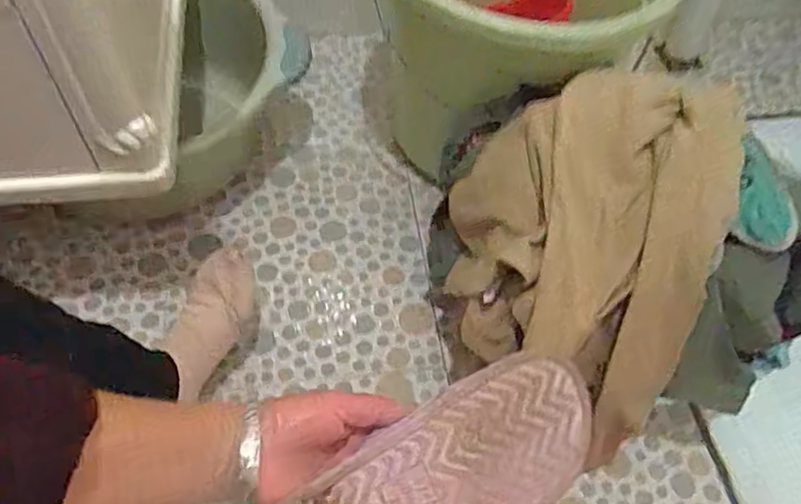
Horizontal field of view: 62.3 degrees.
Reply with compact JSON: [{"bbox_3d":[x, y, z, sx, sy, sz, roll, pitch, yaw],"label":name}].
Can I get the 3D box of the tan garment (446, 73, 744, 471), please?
[{"bbox_3d":[0.142,-0.015,0.562,0.220,0.163,0.250,25,58,13],"label":"tan garment"}]

